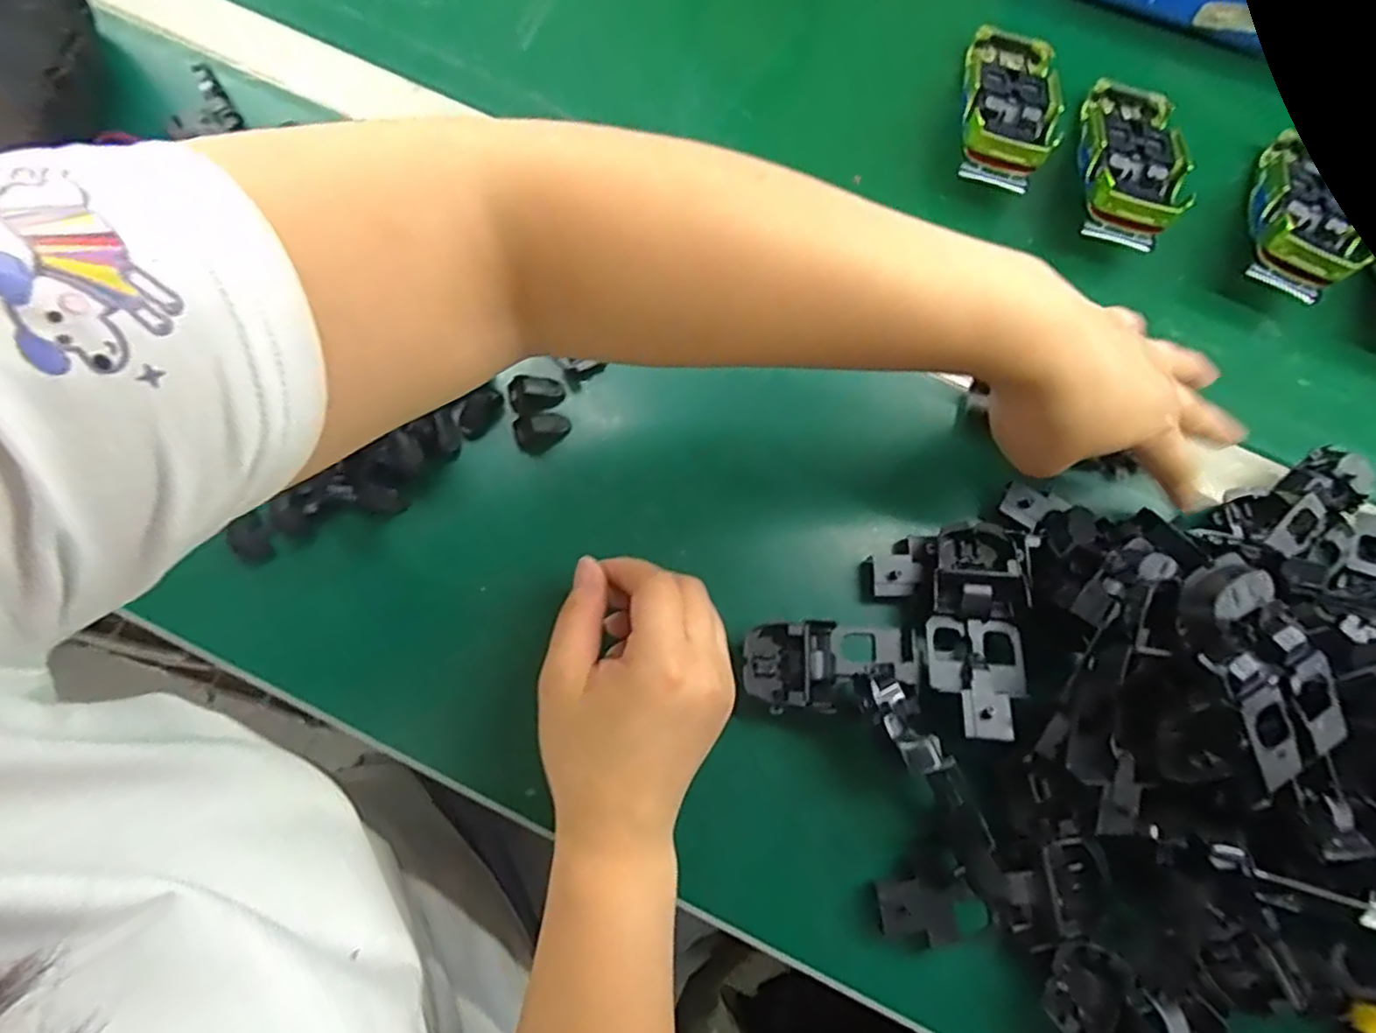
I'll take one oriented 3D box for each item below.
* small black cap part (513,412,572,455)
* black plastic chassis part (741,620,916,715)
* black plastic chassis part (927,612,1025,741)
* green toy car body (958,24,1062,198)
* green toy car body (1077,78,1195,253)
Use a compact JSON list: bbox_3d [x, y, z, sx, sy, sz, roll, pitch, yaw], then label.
[{"bbox_3d":[-0.076,-0.044,0.353,0.028,0.016,0.016,-11,75,-6],"label":"small black cap part"},{"bbox_3d":[0.067,0.071,0.324,0.080,0.022,0.040,-3,74,-4],"label":"black plastic chassis part"},{"bbox_3d":[0.133,0.075,0.312,0.043,0.014,0.058,7,51,5],"label":"black plastic chassis part"},{"bbox_3d":[0.198,-0.260,0.421,0.055,0.029,0.129,15,63,4],"label":"green toy car body"},{"bbox_3d":[0.267,-0.221,0.411,0.056,0.026,0.131,16,64,4],"label":"green toy car body"}]

